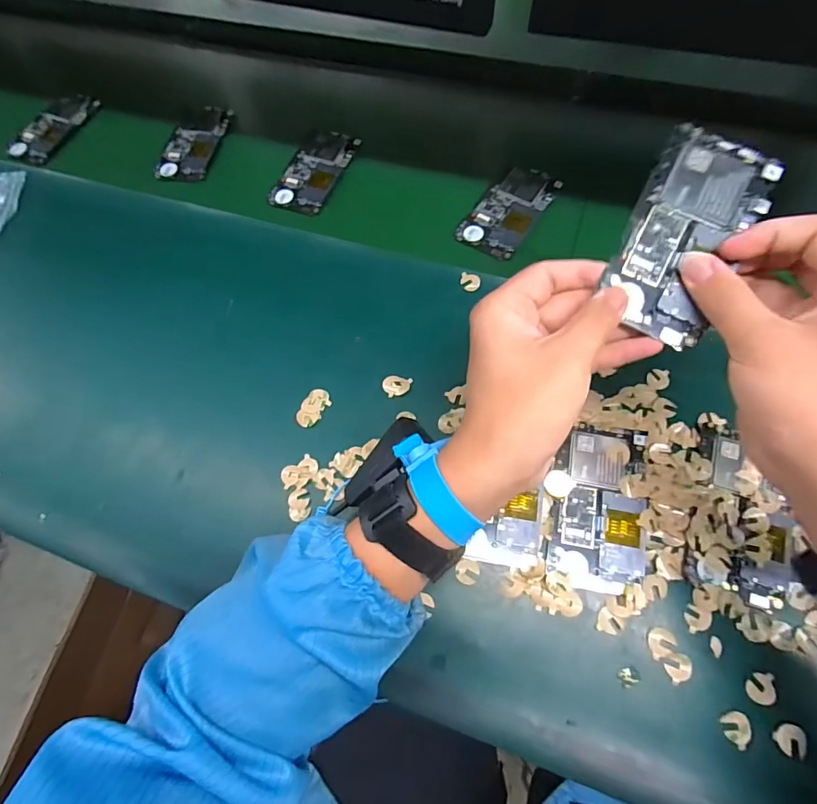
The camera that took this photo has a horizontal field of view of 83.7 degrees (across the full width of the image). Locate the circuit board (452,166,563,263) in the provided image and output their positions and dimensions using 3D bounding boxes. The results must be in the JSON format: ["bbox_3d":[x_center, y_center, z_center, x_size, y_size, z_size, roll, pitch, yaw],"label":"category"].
[{"bbox_3d":[0.108,-0.203,0.480,0.065,0.007,0.128,32,71,17],"label":"circuit board"}]

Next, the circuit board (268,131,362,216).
[{"bbox_3d":[-0.106,-0.267,0.524,0.062,0.009,0.125,18,68,12],"label":"circuit board"}]

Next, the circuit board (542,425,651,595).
[{"bbox_3d":[0.143,0.077,0.346,0.070,0.006,0.122,10,66,9],"label":"circuit board"}]

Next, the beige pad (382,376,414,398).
[{"bbox_3d":[-0.009,-0.015,0.402,0.026,0.004,0.019,-11,65,-1],"label":"beige pad"}]

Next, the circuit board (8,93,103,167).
[{"bbox_3d":[-0.458,-0.356,0.589,0.057,0.015,0.123,15,70,9],"label":"circuit board"}]

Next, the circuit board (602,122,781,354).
[{"bbox_3d":[0.166,-0.099,0.272,0.065,0.009,0.124,23,89,11],"label":"circuit board"}]

